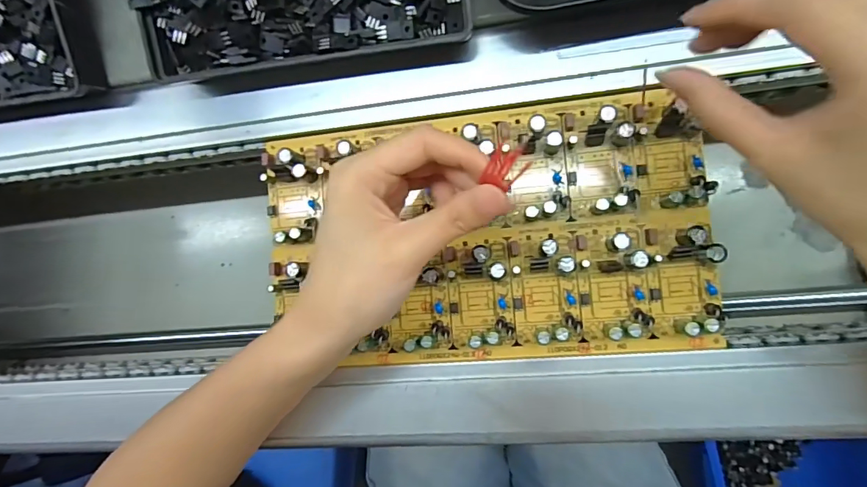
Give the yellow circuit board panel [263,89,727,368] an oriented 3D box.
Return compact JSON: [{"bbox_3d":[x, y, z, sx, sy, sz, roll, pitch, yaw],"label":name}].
[{"bbox_3d":[0.025,-0.004,0.270,0.259,0.020,0.146,-5,86,9],"label":"yellow circuit board panel"}]

